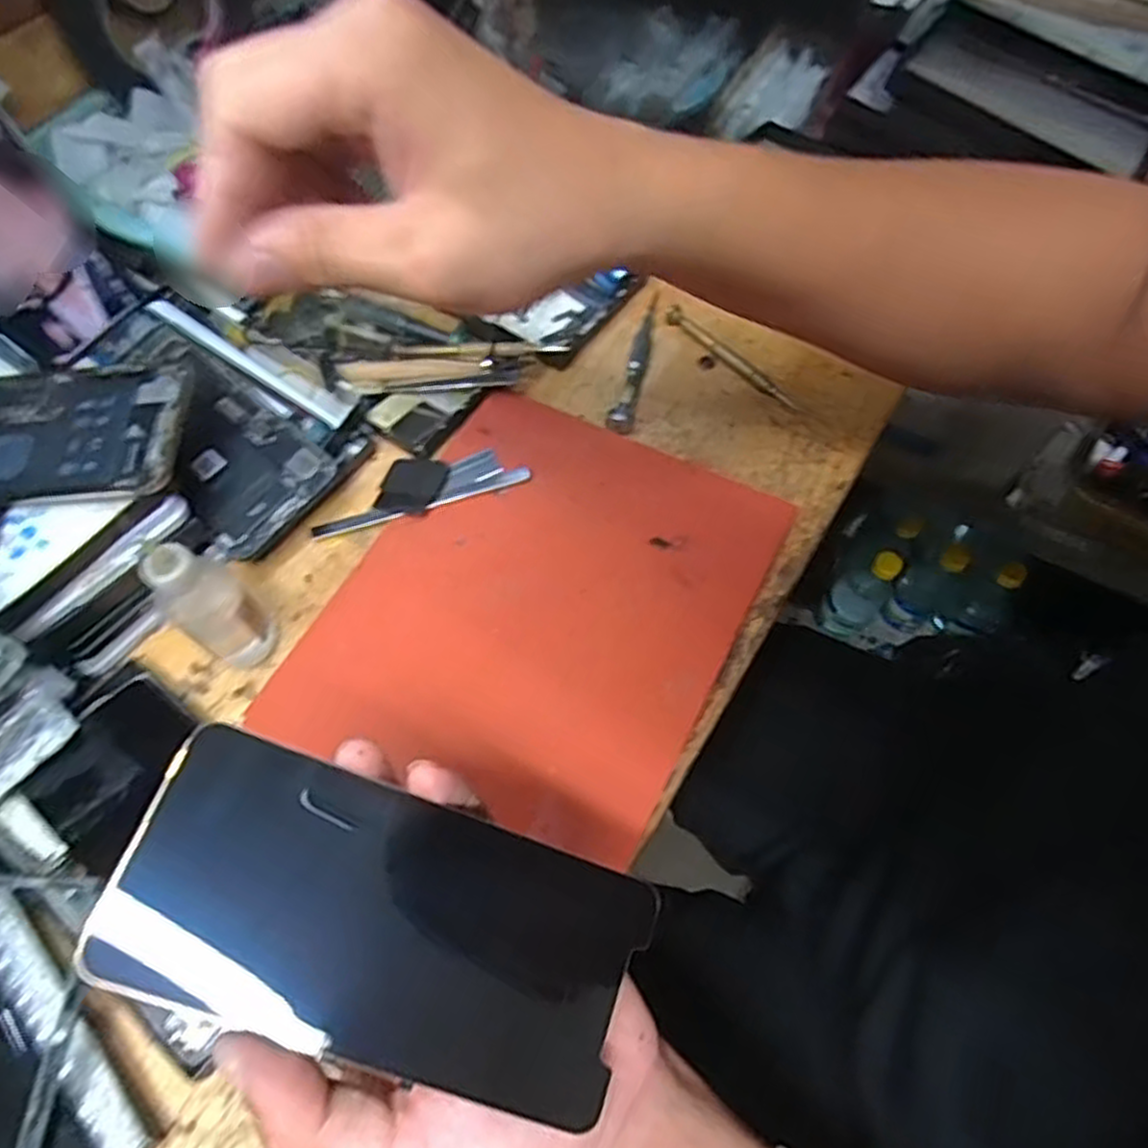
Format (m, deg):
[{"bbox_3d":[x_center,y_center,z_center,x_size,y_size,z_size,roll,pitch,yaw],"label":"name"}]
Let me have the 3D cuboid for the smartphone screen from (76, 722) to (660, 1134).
[{"bbox_3d":[-0.054,0.102,0.222,0.147,0.008,0.070,23,65,-7],"label":"smartphone screen"}]

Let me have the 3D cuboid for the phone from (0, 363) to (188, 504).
[{"bbox_3d":[-0.273,-0.070,0.380,0.155,0.007,0.078,-4,66,5],"label":"phone"}]

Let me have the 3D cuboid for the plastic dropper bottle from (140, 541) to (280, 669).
[{"bbox_3d":[-0.169,0.016,0.357,0.029,0.089,0.033,36,68,17],"label":"plastic dropper bottle"}]

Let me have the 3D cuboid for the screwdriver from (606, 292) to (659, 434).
[{"bbox_3d":[0.040,-0.138,0.493,0.016,0.016,0.110,12,63,6],"label":"screwdriver"}]

